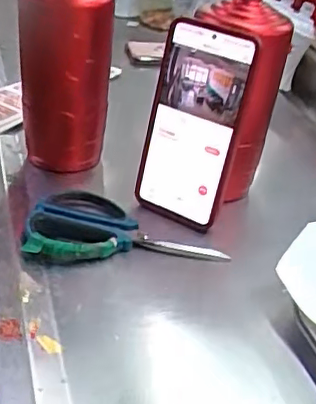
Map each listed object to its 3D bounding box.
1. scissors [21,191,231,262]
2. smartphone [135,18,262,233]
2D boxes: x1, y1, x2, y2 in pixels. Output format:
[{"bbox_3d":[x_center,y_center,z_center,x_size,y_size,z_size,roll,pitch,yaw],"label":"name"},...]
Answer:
[{"bbox_3d":[-0.027,0.021,0.486,0.163,0.012,0.082,2,34,-4],"label":"scissors"},{"bbox_3d":[0.029,-0.062,0.485,0.080,0.164,0.015,23,21,23],"label":"smartphone"}]

